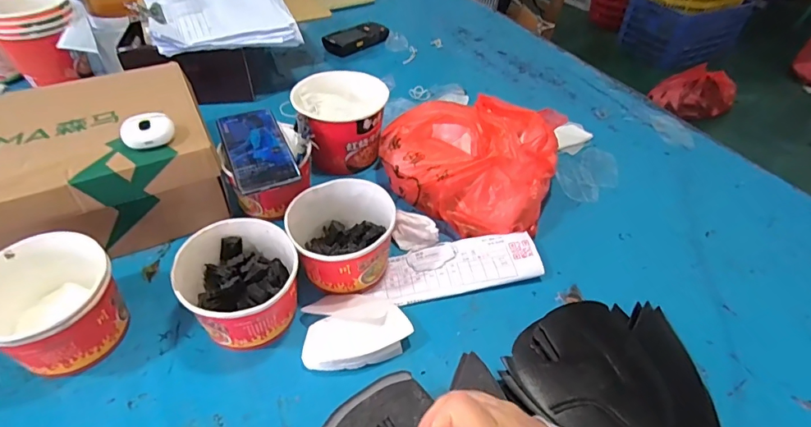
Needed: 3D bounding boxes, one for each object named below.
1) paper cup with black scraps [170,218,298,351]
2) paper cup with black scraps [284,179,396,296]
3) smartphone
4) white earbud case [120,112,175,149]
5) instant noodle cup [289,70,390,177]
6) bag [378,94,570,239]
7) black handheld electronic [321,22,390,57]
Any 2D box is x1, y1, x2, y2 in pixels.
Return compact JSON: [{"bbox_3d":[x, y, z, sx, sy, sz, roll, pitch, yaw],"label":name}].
[{"bbox_3d":[-0.168,0.076,0.477,0.110,0.082,0.117,1,44,-1],"label":"paper cup with black scraps"},{"bbox_3d":[-0.071,0.028,0.527,0.109,0.080,0.111,1,44,-1],"label":"paper cup with black scraps"},{"bbox_3d":[-0.185,-0.082,0.571,0.071,0.008,0.160,-17,48,-20],"label":"smartphone"},{"bbox_3d":[-0.286,-0.092,0.508,0.052,0.022,0.038,-19,48,-22],"label":"white earbud case"},{"bbox_3d":[-0.094,-0.131,0.674,0.130,0.106,0.116,6,44,5],"label":"instant noodle cup"},{"bbox_3d":[0.085,-0.076,0.610,0.226,0.131,0.188,8,44,7],"label":"bag"},{"bbox_3d":[-0.102,-0.381,0.994,0.151,0.033,0.062,-30,52,-28],"label":"black handheld electronic"}]

